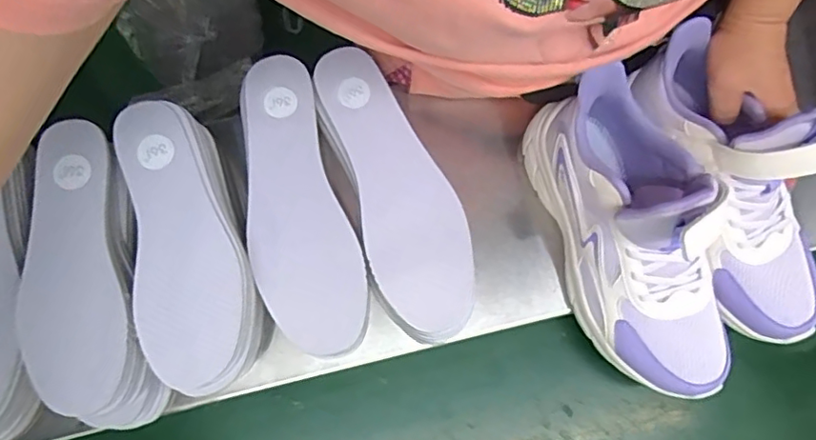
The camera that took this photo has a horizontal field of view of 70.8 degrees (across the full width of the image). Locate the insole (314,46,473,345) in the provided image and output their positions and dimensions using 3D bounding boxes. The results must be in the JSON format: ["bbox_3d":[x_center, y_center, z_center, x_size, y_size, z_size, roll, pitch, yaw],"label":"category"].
[{"bbox_3d":[-0.009,-0.030,0.453,0.078,0.005,0.244,-17,75,-5],"label":"insole"}]

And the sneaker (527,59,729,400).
[{"bbox_3d":[0.167,0.005,0.410,0.079,0.131,0.236,-16,75,-5],"label":"sneaker"}]

